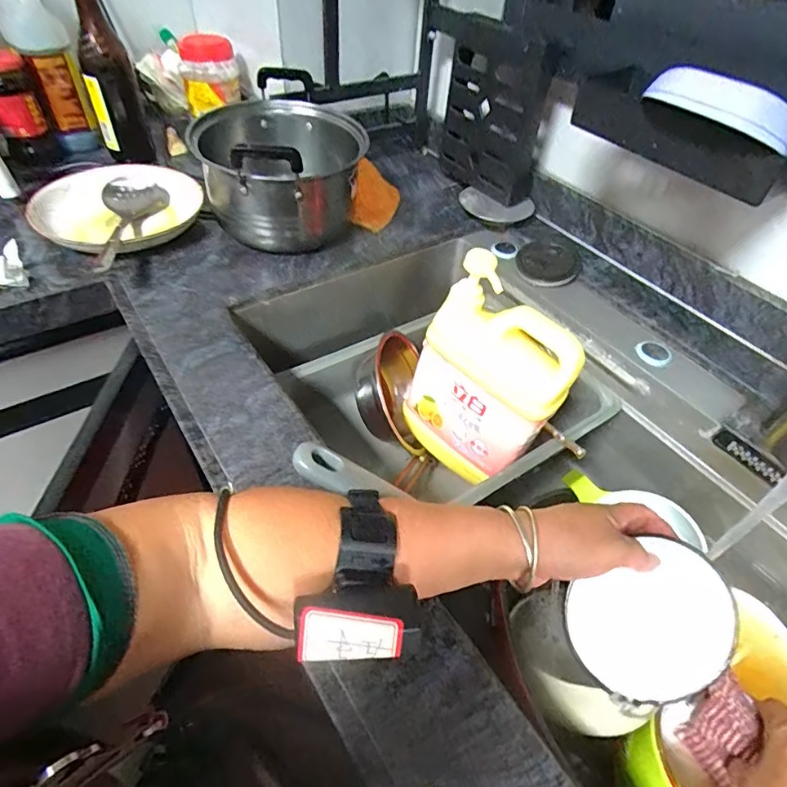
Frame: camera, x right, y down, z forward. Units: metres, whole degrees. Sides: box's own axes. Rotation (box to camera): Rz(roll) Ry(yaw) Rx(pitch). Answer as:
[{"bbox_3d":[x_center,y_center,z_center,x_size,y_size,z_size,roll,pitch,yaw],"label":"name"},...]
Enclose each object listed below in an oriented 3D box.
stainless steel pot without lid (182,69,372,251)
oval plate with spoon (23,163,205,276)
[{"bbox_3d":[-0.144,-0.287,0.644,0.197,0.160,0.241,-5,48,-9],"label":"stainless steel pot without lid"},{"bbox_3d":[-0.361,-0.238,0.655,0.208,0.046,0.203,-16,51,-19],"label":"oval plate with spoon"}]

